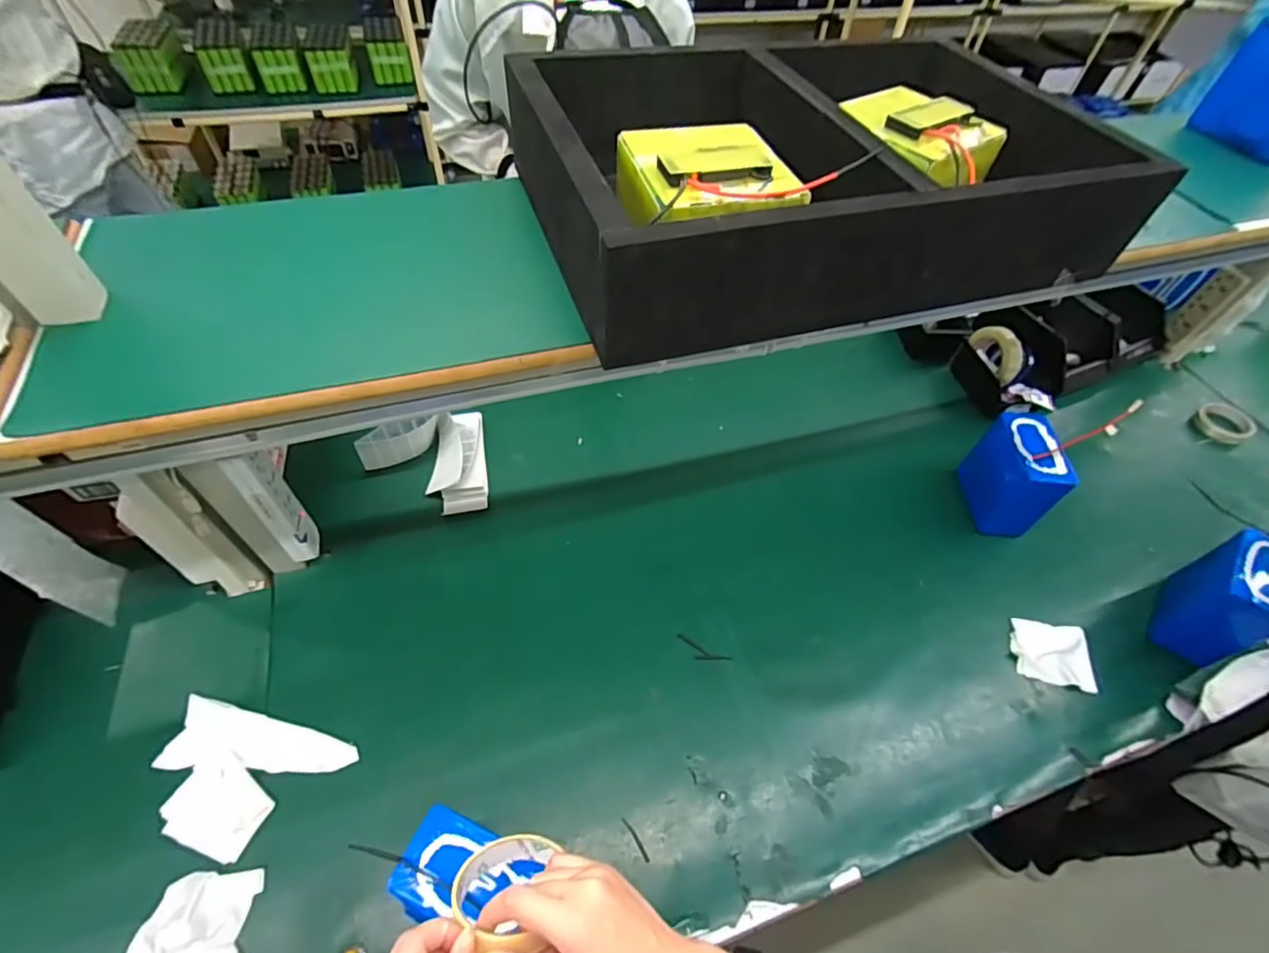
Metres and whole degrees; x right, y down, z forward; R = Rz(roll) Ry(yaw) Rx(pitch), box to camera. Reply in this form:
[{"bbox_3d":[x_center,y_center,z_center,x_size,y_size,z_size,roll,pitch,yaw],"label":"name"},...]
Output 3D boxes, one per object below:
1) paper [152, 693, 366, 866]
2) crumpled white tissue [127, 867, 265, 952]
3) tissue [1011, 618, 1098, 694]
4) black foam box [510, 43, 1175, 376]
[{"bbox_3d":[-0.454,0.349,0.645,0.212,0.014,0.136,14,52,6],"label":"paper"},{"bbox_3d":[-0.431,0.460,0.550,0.106,0.025,0.117,-12,54,-15],"label":"crumpled white tissue"},{"bbox_3d":[0.605,0.255,0.810,0.104,0.027,0.094,13,52,5],"label":"tissue"},{"bbox_3d":[0.180,-0.337,0.599,0.572,0.110,0.419,-15,56,-14],"label":"black foam box"}]

